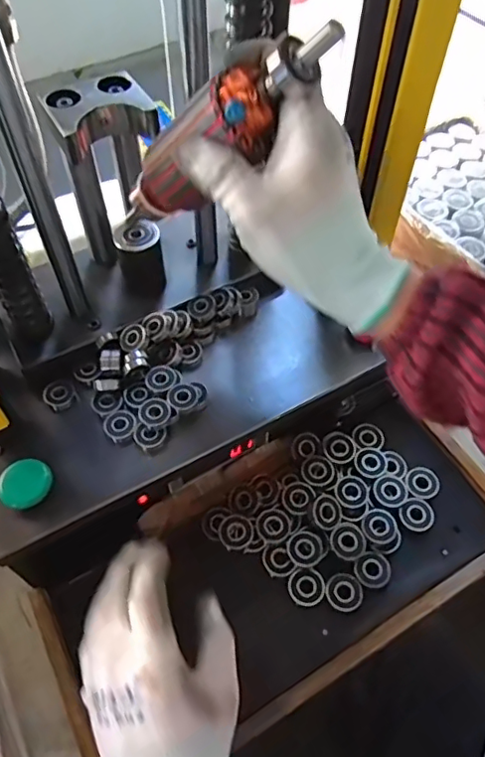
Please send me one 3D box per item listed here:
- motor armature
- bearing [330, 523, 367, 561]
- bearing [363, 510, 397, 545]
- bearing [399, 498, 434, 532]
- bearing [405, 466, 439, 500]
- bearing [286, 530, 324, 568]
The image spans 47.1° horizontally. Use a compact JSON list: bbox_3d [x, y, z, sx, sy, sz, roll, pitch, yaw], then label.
[{"bbox_3d":[-0.009,-0.144,0.314,0.150,0.040,0.038,-29,48,34],"label":"motor armature"},{"bbox_3d":[0.093,0.144,0.492,0.031,0.006,0.032,0,56,-1],"label":"bearing"},{"bbox_3d":[0.123,0.132,0.499,0.032,0.009,0.031,-29,61,-19],"label":"bearing"},{"bbox_3d":[0.161,0.126,0.514,0.030,0.007,0.030,0,56,-1],"label":"bearing"},{"bbox_3d":[0.171,0.100,0.531,0.034,0.008,0.031,0,56,-1],"label":"bearing"},{"bbox_3d":[0.055,0.149,0.488,0.031,0.007,0.032,0,56,-1],"label":"bearing"}]

